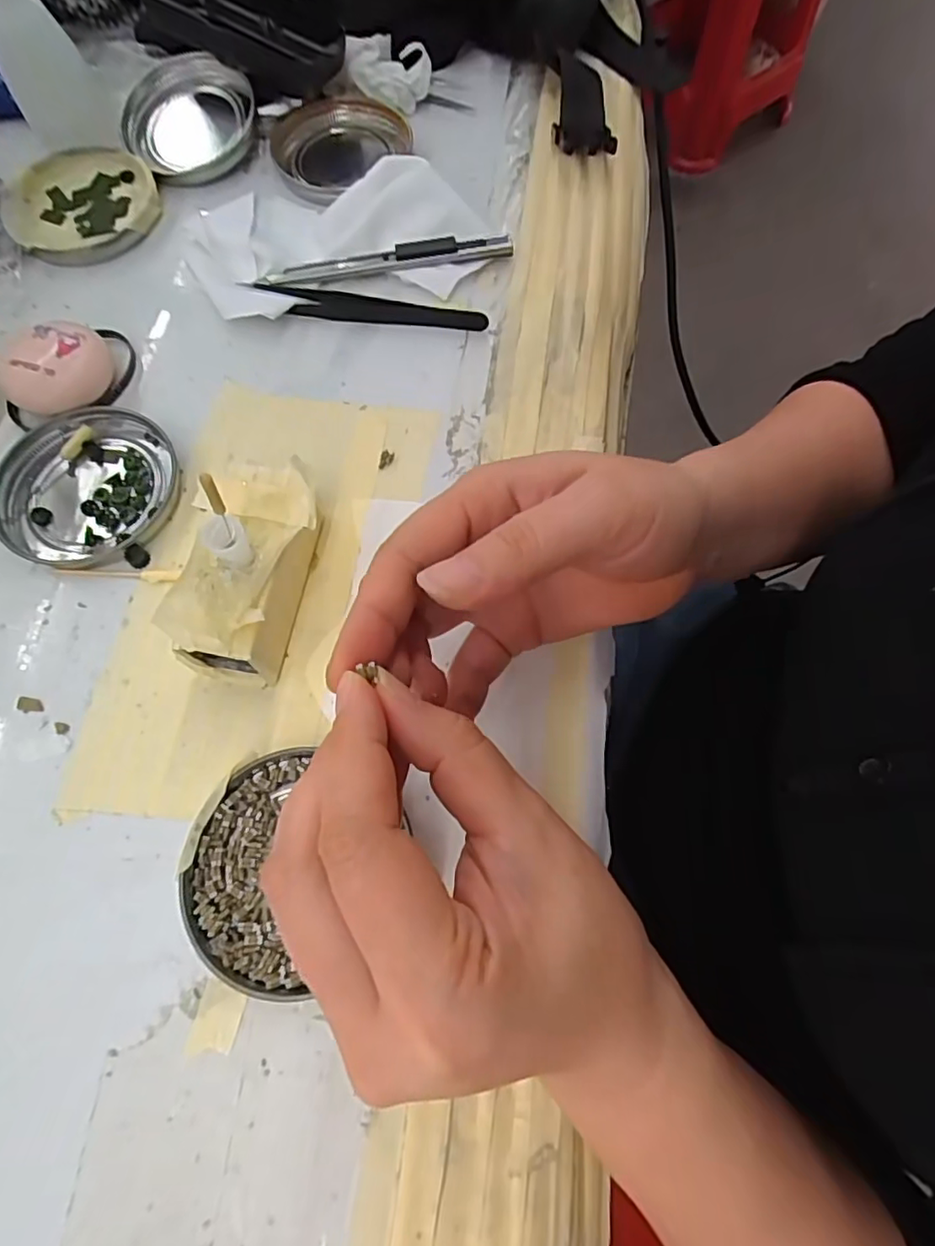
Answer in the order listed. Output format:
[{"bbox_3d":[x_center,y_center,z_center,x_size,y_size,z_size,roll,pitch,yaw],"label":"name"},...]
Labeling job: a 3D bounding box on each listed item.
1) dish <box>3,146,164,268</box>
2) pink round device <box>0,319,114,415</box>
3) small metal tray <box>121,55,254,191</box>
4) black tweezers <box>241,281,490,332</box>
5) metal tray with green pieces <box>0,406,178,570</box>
[{"bbox_3d":[-0.210,-0.230,0.327,0.077,0.009,0.076,0,70,1],"label":"dish"},{"bbox_3d":[-0.190,-0.117,0.279,0.047,0.024,0.038,-40,74,-12],"label":"pink round device"},{"bbox_3d":[-0.162,-0.288,0.339,0.074,0.023,0.071,29,73,10],"label":"small metal tray"},{"bbox_3d":[-0.053,-0.158,0.299,0.123,0.007,0.015,11,71,5],"label":"black tweezers"},{"bbox_3d":[-0.172,-0.061,0.268,0.076,0.008,0.076,-10,70,-3],"label":"metal tray with green pieces"}]

